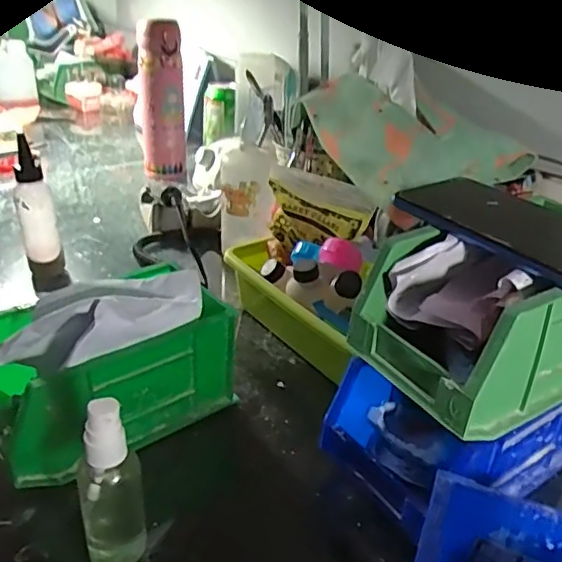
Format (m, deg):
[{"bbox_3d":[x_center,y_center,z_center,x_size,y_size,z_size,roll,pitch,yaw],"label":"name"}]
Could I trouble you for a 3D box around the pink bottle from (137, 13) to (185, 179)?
[{"bbox_3d":[-0.175,-0.261,0.855,0.062,0.216,0.051,-5,30,-12],"label":"pink bottle"}]

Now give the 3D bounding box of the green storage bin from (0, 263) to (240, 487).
[{"bbox_3d":[-0.128,0.064,0.432,0.170,0.104,0.093,-20,36,-33],"label":"green storage bin"}]

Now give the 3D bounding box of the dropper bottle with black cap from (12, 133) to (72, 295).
[{"bbox_3d":[-0.256,-0.065,0.614,0.040,0.153,0.037,-10,32,-20],"label":"dropper bottle with black cap"}]

